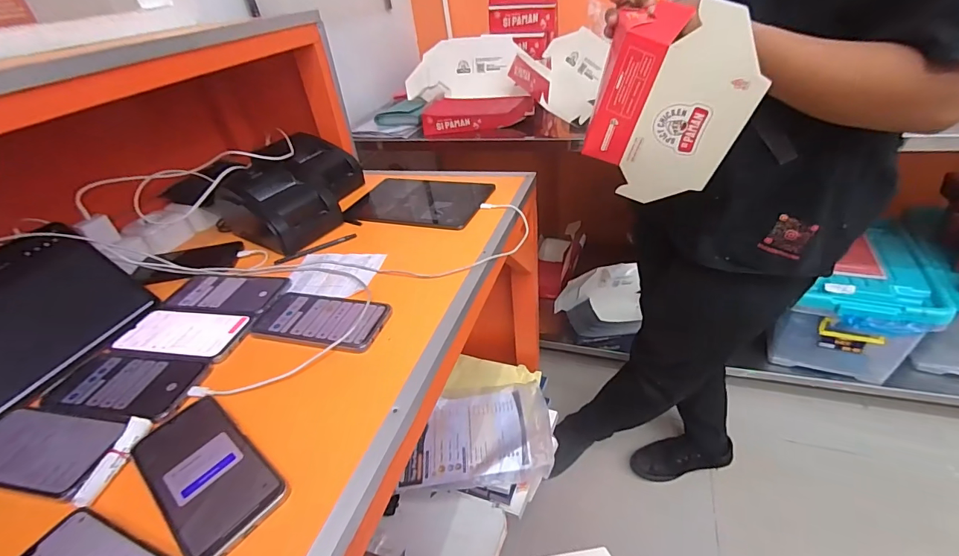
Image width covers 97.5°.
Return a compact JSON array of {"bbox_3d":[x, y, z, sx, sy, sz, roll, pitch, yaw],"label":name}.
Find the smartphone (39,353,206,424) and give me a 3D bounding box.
[{"bbox_3d":[-0.406,0.122,0.480,0.185,0.013,0.083,3,37,14],"label":"smartphone"}]

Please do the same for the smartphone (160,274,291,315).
[{"bbox_3d":[-0.365,0.020,0.609,0.170,0.006,0.086,2,37,14],"label":"smartphone"}]

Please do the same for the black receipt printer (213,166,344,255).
[{"bbox_3d":[-0.359,-0.131,0.747,0.183,0.103,0.130,18,43,31],"label":"black receipt printer"}]

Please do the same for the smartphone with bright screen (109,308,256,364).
[{"bbox_3d":[-0.384,0.068,0.545,0.169,0.006,0.084,2,37,13],"label":"smartphone with bright screen"}]

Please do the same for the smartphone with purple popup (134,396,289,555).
[{"bbox_3d":[-0.249,0.172,0.382,0.172,0.013,0.075,22,45,35],"label":"smartphone with purple popup"}]

